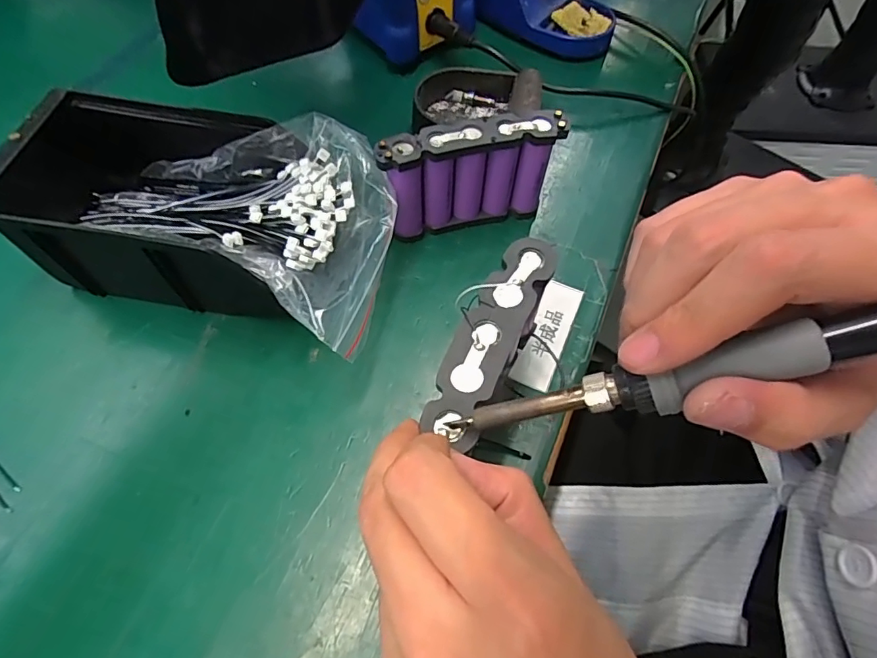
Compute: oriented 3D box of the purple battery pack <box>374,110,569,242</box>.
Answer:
[{"bbox_3d":[0.019,-0.098,0.334,0.112,0.079,0.024,-14,61,-8],"label":"purple battery pack"}]

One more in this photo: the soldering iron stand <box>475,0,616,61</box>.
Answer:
[{"bbox_3d":[0.097,-0.314,0.450,0.142,0.090,0.088,20,64,9],"label":"soldering iron stand"}]

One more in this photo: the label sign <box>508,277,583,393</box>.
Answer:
[{"bbox_3d":[0.071,0.002,0.320,0.025,0.004,0.080,22,62,11],"label":"label sign"}]

